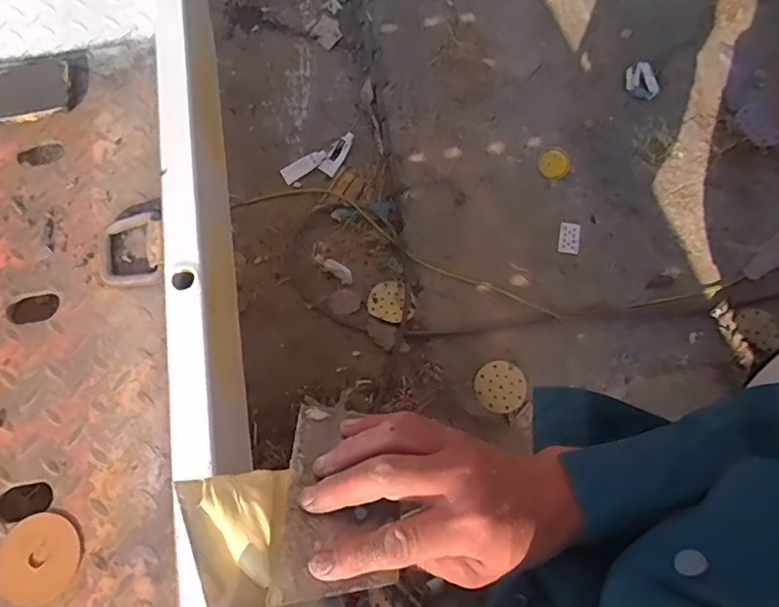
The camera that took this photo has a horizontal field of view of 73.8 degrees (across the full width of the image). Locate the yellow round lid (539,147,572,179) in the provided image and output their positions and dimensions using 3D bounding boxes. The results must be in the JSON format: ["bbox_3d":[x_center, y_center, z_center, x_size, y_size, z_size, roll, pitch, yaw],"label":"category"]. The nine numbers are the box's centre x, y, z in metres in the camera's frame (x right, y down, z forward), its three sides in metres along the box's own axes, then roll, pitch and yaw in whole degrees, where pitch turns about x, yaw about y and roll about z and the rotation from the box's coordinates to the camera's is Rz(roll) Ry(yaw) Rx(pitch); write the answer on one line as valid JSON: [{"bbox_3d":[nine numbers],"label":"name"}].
[{"bbox_3d":[0.485,-0.410,1.517,0.093,0.010,0.089,0,74,1],"label":"yellow round lid"}]

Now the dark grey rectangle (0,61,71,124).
[{"bbox_3d":[-0.482,-0.257,0.646,0.167,0.008,0.082,-11,72,-2],"label":"dark grey rectangle"}]

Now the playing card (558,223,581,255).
[{"bbox_3d":[0.516,-0.187,1.492,0.054,0.007,0.088,7,86,17],"label":"playing card"}]

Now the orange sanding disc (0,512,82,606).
[{"bbox_3d":[-0.321,0.232,0.473,0.074,0.004,0.072,0,72,1],"label":"orange sanding disc"}]

